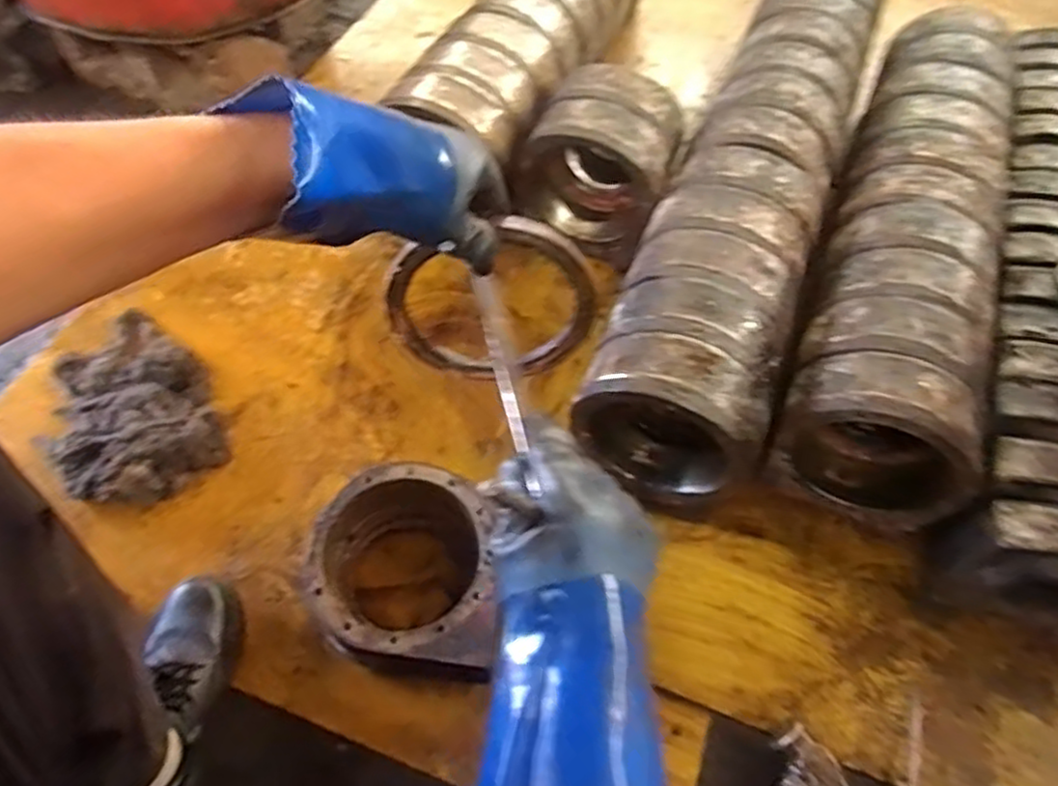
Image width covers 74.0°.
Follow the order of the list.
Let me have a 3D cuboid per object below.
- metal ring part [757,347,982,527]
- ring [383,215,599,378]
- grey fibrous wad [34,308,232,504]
[{"bbox_3d":[0.444,0.064,0.923,0.232,0.261,0.112,25,61,10],"label":"metal ring part"},{"bbox_3d":[-0.027,-0.066,0.547,0.158,0.150,0.016,-15,47,12],"label":"ring"},{"bbox_3d":[-0.567,0.017,0.985,0.225,0.065,0.303,-39,70,-23],"label":"grey fibrous wad"}]

